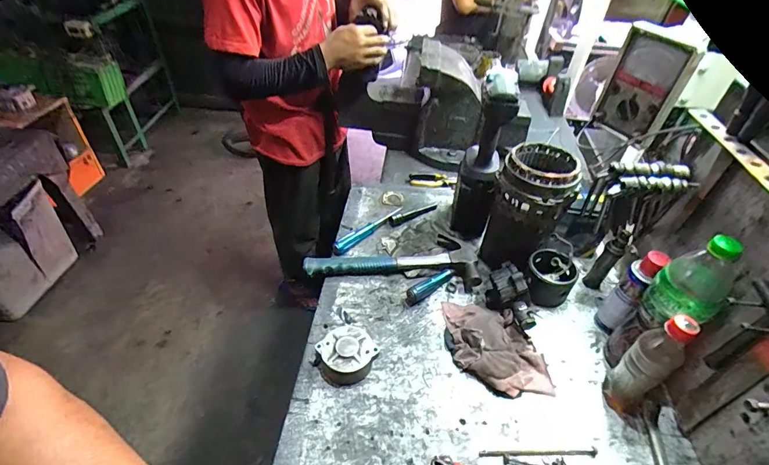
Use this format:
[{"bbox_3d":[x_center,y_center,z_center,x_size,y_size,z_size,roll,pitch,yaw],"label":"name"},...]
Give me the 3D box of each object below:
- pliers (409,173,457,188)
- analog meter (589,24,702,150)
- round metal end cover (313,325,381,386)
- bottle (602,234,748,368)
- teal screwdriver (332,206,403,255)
[{"bbox_3d":[0.124,-0.136,1.022,0.120,0.010,0.048,5,44,0],"label":"pliers"},{"bbox_3d":[0.441,-0.247,0.681,0.039,0.157,0.127,-9,46,-14],"label":"analog meter"},{"bbox_3d":[-0.060,0.190,0.617,0.090,0.044,0.081,-26,52,-28],"label":"round metal end cover"},{"bbox_3d":[0.407,0.117,0.570,0.078,0.270,0.074,2,44,-2],"label":"bottle"},{"bbox_3d":[-0.030,-0.007,0.840,0.187,0.022,0.028,-32,55,-32],"label":"teal screwdriver"}]

